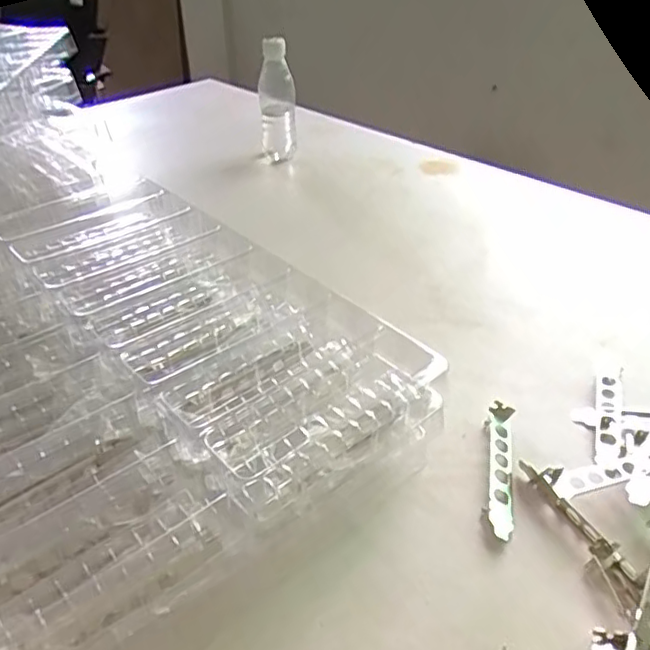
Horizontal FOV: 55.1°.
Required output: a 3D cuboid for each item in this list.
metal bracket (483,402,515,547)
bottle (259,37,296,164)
[{"bbox_3d":[0.131,0.106,0.467,0.020,0.017,0.120,6,37,11],"label":"metal bracket"},{"bbox_3d":[-0.072,-0.333,0.940,0.054,0.183,0.060,-5,36,-3],"label":"bottle"}]

